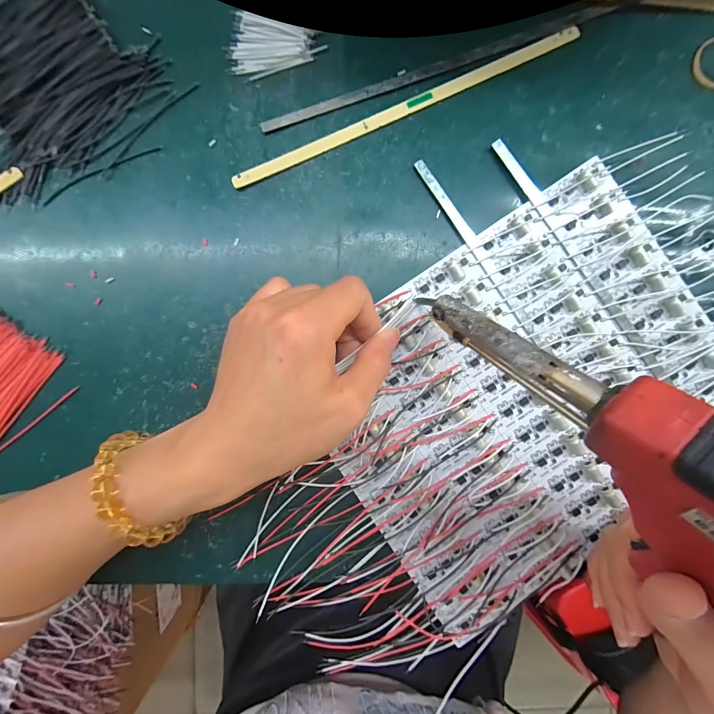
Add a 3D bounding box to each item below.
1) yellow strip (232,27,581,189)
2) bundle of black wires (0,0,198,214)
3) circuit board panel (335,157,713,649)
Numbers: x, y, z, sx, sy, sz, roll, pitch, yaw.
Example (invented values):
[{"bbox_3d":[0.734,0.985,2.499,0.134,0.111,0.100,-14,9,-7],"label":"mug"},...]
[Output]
[{"bbox_3d":[0.030,-0.152,0.199,0.224,0.004,0.009,-24,91,-1],"label":"yellow strip"},{"bbox_3d":[-0.172,-0.149,0.186,0.120,0.019,0.092,-42,91,-1],"label":"bundle of black wires"},{"bbox_3d":[0.101,0.025,0.194,0.231,0.013,0.191,-34,91,-1],"label":"circuit board panel"}]

